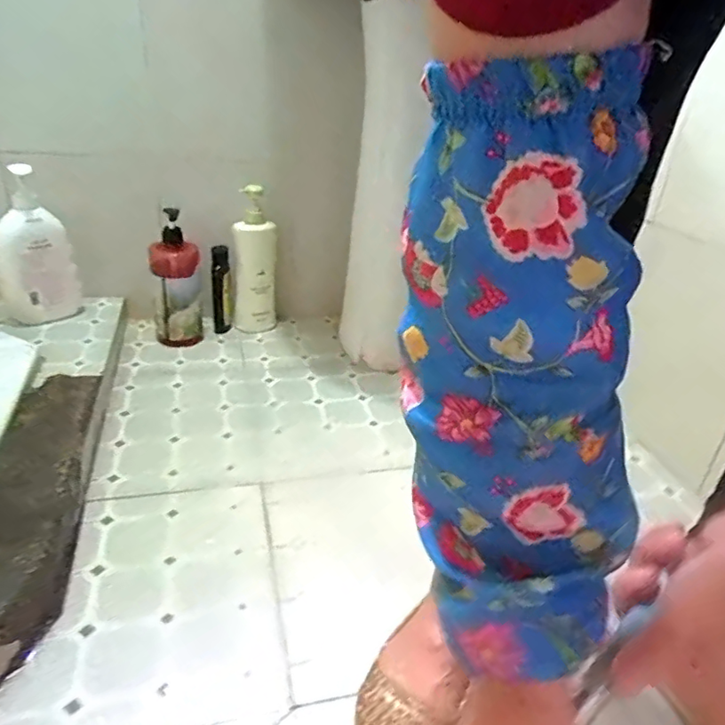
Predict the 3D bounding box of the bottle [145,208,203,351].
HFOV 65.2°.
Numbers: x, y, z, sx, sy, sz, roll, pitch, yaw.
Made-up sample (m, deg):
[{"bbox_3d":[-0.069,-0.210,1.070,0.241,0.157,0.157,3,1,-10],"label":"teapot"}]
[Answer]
[{"bbox_3d":[-0.331,-0.145,1.007,0.084,0.229,0.092,-7,30,-23],"label":"bottle"}]

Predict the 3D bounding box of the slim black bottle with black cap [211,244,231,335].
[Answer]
[{"bbox_3d":[-0.260,-0.129,1.047,0.032,0.169,0.031,-1,28,-13],"label":"slim black bottle with black cap"}]

